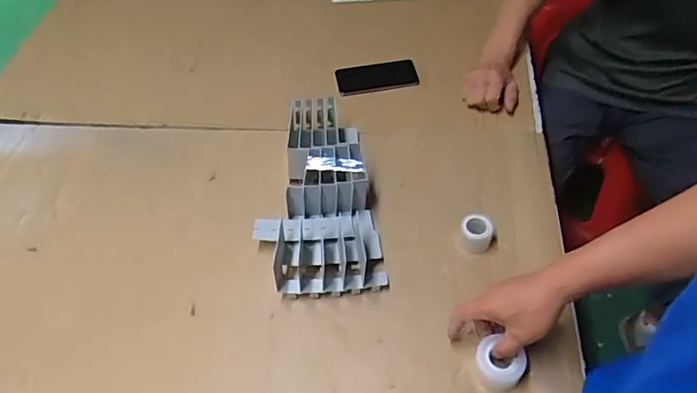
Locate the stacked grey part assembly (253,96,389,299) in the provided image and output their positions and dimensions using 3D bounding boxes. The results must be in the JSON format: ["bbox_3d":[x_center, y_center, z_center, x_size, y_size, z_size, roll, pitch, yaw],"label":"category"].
[{"bbox_3d":[-0.056,-0.007,0.824,0.176,0.091,0.324,-9,51,-2],"label":"stacked grey part assembly"}]

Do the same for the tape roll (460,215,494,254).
[{"bbox_3d":[0.184,0.051,0.767,0.044,0.036,0.042,-3,51,3],"label":"tape roll"}]

